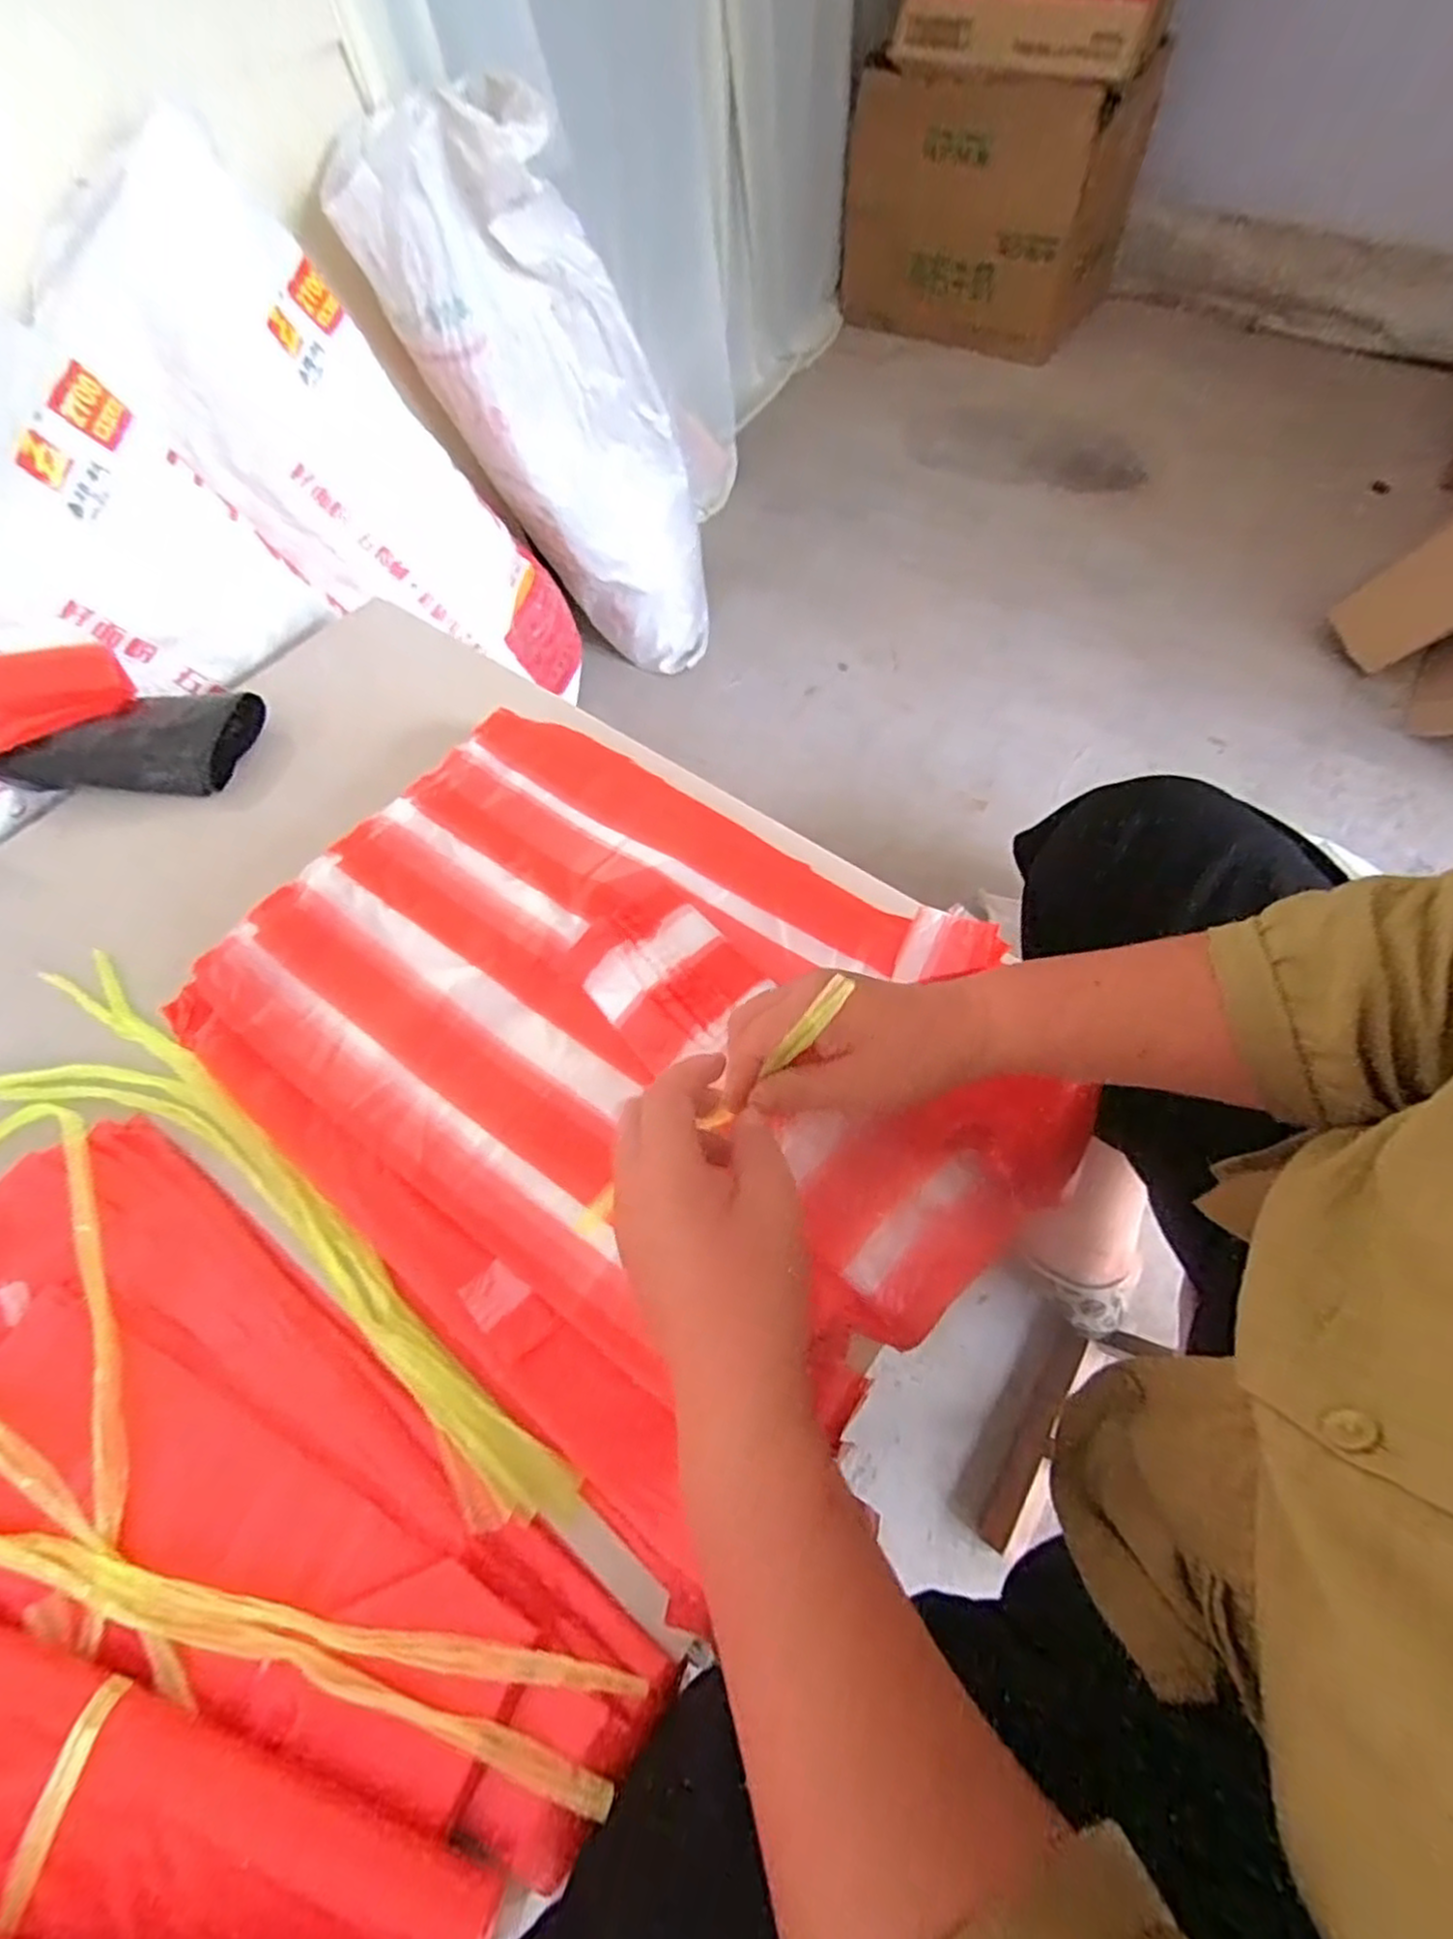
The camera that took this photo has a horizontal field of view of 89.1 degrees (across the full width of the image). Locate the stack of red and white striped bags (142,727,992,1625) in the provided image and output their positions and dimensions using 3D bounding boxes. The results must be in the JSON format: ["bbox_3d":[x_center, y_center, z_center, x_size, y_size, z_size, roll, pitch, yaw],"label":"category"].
[{"bbox_3d":[-0.080,0.031,0.477,0.488,0.042,0.394,34,67,18],"label":"stack of red and white striped bags"}]

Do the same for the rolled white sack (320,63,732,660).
[{"bbox_3d":[-0.214,-0.752,1.058,0.295,0.694,0.164,-17,60,18],"label":"rolled white sack"}]

